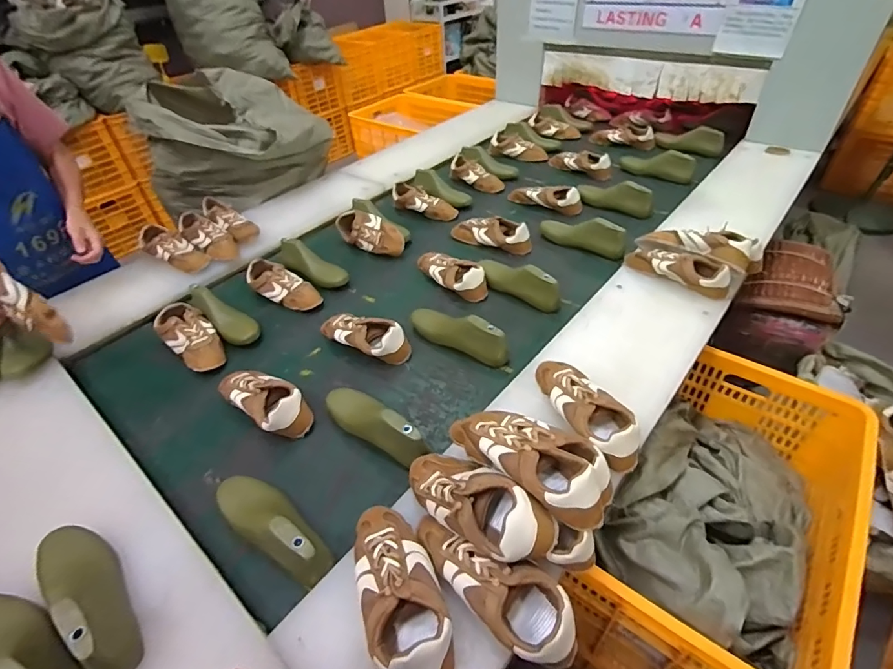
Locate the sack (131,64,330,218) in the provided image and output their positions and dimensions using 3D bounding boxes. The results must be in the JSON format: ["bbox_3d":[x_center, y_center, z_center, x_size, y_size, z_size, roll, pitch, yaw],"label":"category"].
[{"bbox_3d":[-0.720,-0.667,1.532,0.570,0.300,0.531,-23,47,-17],"label":"sack"}]

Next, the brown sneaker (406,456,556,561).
[{"bbox_3d":[0.029,0.222,0.618,0.239,0.082,0.094,16,45,45],"label":"brown sneaker"}]

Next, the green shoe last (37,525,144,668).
[{"bbox_3d":[-0.468,0.325,0.581,0.251,0.091,0.074,28,53,30],"label":"green shoe last"}]

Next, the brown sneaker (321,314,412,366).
[{"bbox_3d":[-0.182,0.001,0.990,0.225,0.079,0.085,21,50,25],"label":"brown sneaker"}]

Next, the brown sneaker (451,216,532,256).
[{"bbox_3d":[0.127,-0.293,1.275,0.229,0.073,0.089,24,51,27],"label":"brown sneaker"}]

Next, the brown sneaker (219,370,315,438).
[{"bbox_3d":[-0.355,0.120,0.873,0.228,0.072,0.092,27,53,29],"label":"brown sneaker"}]

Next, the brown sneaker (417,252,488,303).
[{"bbox_3d":[0.012,-0.161,1.149,0.092,0.067,0.223,-32,50,-25],"label":"brown sneaker"}]

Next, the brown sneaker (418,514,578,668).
[{"bbox_3d":[0.049,0.310,0.560,0.225,0.073,0.086,22,50,26],"label":"brown sneaker"}]

